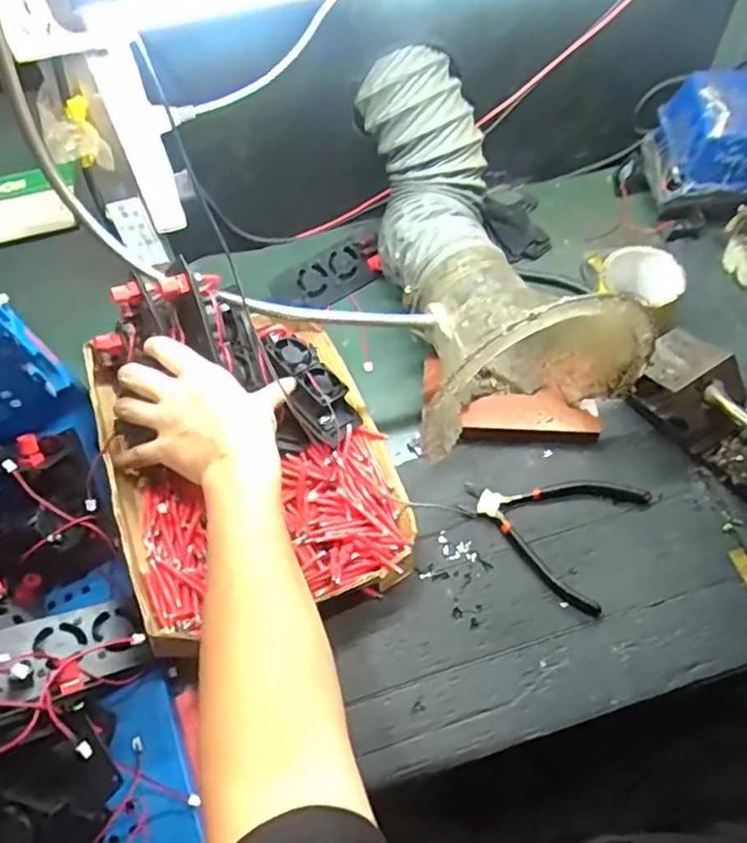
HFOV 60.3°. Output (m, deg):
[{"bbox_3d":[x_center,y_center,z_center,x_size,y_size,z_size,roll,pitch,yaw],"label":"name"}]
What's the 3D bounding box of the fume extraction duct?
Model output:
[{"bbox_3d":[0.107,-0.165,0.632,0.205,0.187,0.374,-12,58,-3],"label":"fume extraction duct"}]

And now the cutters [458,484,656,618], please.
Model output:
[{"bbox_3d":[0.154,0.085,0.578,0.144,0.012,0.125,26,63,18],"label":"cutters"}]

